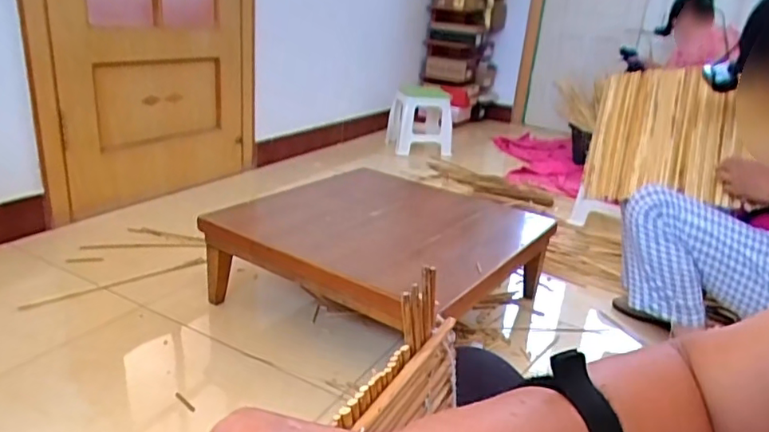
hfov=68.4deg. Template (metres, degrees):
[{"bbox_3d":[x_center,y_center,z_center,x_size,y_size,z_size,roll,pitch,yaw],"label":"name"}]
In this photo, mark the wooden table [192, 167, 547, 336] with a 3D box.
[{"bbox_3d":[0.028,0.071,1.498,0.636,0.206,0.764,19,26,30],"label":"wooden table"}]

